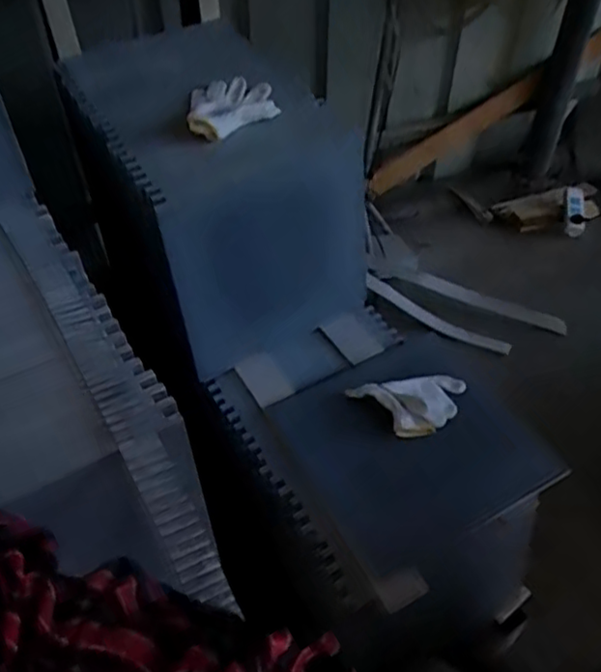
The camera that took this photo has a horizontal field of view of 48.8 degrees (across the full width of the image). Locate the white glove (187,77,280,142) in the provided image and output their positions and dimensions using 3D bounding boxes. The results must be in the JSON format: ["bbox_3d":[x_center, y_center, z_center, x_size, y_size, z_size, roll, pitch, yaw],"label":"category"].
[{"bbox_3d":[-0.113,-0.330,0.950,0.152,0.030,0.107,-36,58,-27],"label":"white glove"}]

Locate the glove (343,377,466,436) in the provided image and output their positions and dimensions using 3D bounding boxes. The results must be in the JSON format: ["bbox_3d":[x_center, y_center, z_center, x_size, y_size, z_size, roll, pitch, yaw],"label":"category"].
[{"bbox_3d":[0.162,0.097,0.954,0.159,0.032,0.087,-11,50,-9],"label":"glove"}]

